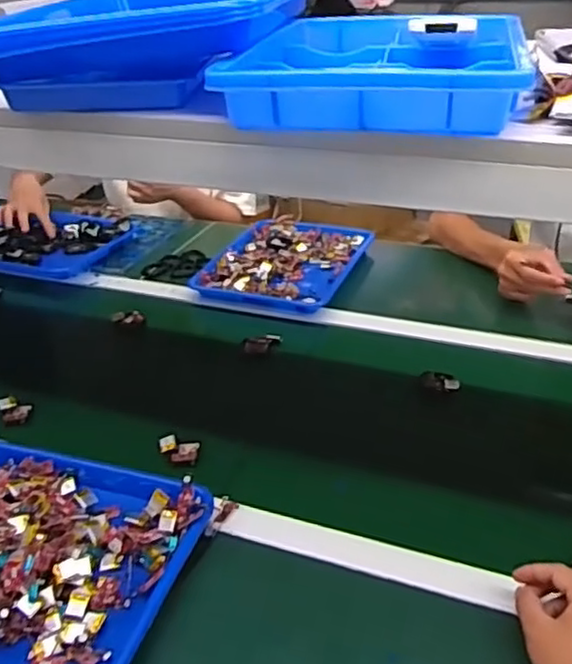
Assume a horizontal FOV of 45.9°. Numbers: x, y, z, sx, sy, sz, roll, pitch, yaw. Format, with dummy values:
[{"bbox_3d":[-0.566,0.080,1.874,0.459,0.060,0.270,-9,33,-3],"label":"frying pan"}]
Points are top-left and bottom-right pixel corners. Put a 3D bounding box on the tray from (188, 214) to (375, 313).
[{"bbox_3d":[0.006,-0.125,1.186,0.233,0.034,0.281,11,35,22],"label":"tray"}]

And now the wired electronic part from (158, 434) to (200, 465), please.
[{"bbox_3d":[-0.131,0.144,0.828,0.047,0.019,0.033,1,33,7],"label":"wired electronic part"}]

